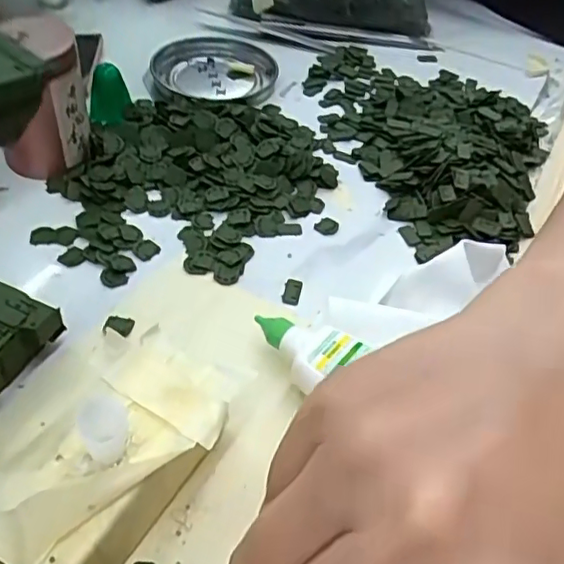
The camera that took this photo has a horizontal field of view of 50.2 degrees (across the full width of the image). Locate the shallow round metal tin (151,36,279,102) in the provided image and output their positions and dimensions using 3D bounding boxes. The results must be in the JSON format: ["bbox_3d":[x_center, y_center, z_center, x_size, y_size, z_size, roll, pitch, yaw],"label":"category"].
[{"bbox_3d":[-0.043,-0.137,0.390,0.077,0.011,0.078,3,48,-4],"label":"shallow round metal tin"}]

